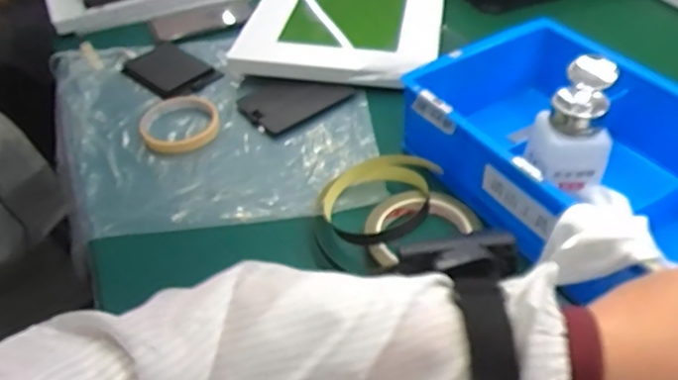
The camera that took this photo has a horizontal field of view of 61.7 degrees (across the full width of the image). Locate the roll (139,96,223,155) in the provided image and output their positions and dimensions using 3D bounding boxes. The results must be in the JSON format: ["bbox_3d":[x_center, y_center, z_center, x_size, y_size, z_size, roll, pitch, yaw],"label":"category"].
[{"bbox_3d":[-0.181,-0.077,0.643,0.087,0.017,0.086,-1,43,1],"label":"roll"}]

